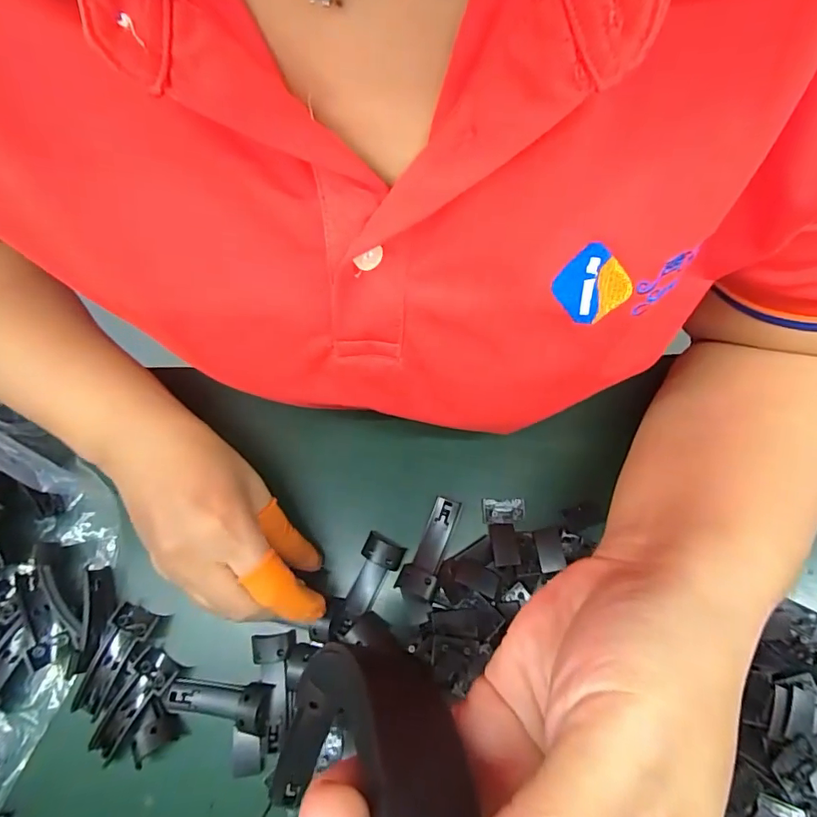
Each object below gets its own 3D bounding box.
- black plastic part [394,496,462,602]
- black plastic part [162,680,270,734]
[{"bbox_3d":[0.013,0.084,0.302,0.023,0.007,0.061,20,76,9],"label":"black plastic part"},{"bbox_3d":[-0.110,0.166,0.281,0.060,0.012,0.022,6,74,5],"label":"black plastic part"}]

